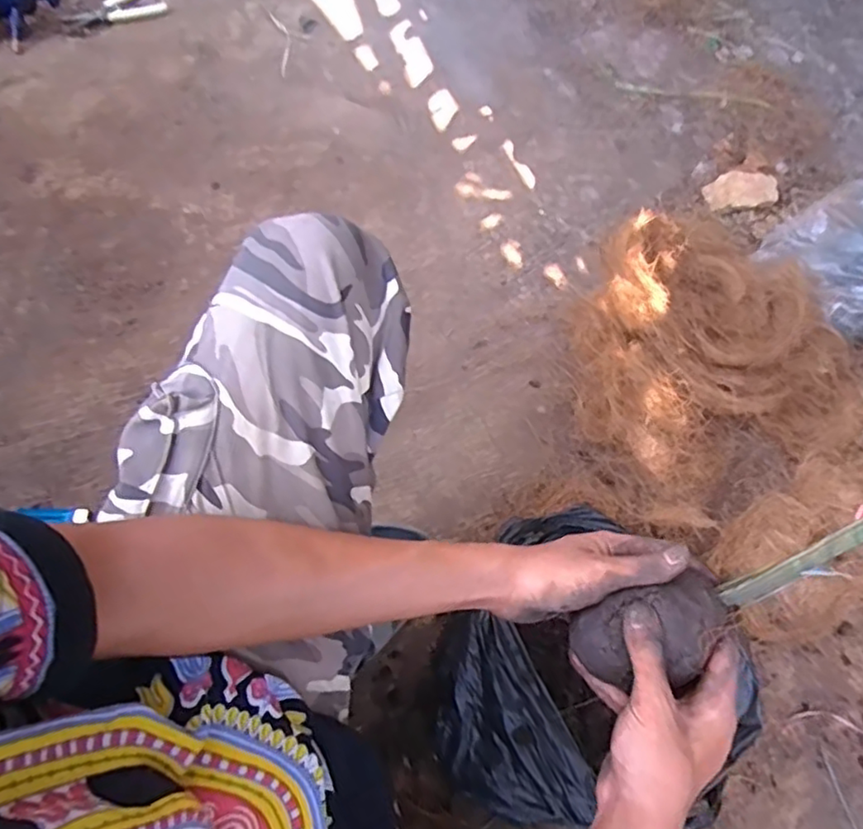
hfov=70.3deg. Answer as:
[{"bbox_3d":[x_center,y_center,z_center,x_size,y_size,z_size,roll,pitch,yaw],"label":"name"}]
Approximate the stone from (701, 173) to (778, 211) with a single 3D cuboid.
[{"bbox_3d":[0.438,-0.323,0.875,0.093,0.027,0.055,3,66,4],"label":"stone"}]

